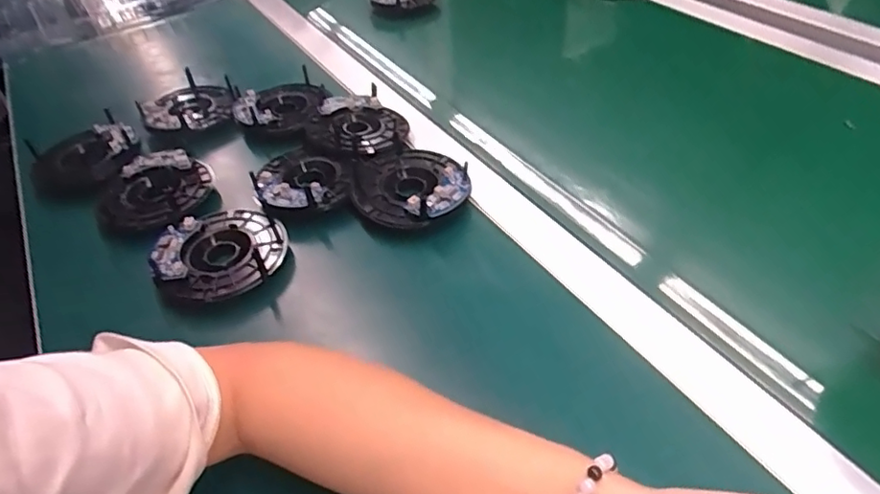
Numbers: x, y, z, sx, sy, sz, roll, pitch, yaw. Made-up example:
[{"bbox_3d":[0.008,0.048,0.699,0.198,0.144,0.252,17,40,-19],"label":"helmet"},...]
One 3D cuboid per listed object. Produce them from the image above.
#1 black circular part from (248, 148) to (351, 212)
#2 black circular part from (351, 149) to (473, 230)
[{"bbox_3d":[-0.127,-0.065,0.518,0.078,0.022,0.090,-16,45,-10],"label":"black circular part"},{"bbox_3d":[-0.025,-0.055,0.494,0.095,0.014,0.088,-4,44,3],"label":"black circular part"}]

